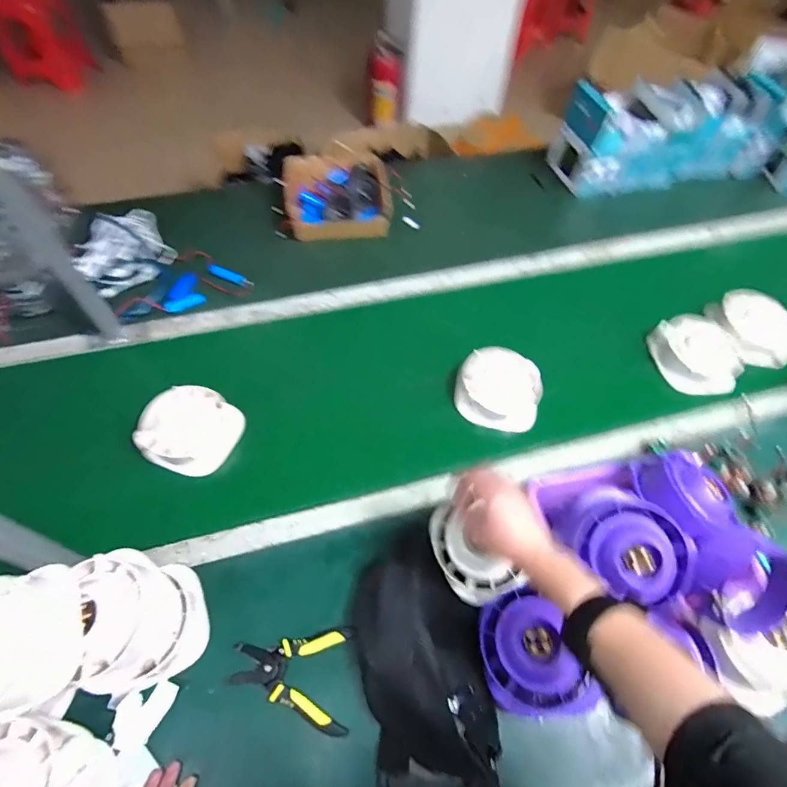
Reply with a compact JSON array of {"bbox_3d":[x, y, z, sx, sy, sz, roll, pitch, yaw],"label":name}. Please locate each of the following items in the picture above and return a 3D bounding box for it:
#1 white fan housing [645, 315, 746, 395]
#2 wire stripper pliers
[{"bbox_3d":[0.574,-0.075,0.862,0.105,0.087,0.157,-19,61,-13],"label":"white fan housing"},{"bbox_3d":[-0.132,0.362,0.582,0.150,0.012,0.114,4,59,1],"label":"wire stripper pliers"}]

